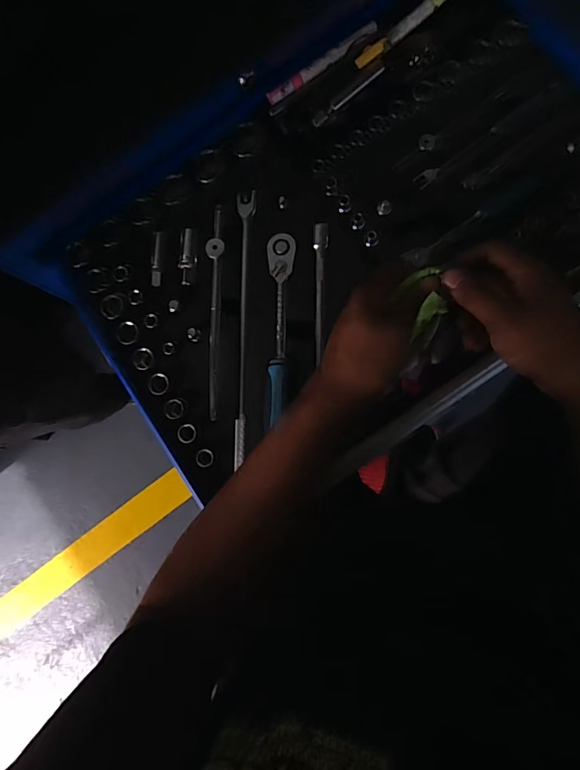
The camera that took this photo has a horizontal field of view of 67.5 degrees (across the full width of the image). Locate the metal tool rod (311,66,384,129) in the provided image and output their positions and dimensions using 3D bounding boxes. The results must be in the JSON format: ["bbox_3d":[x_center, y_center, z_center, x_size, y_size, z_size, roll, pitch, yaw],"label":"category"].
[{"bbox_3d":[0.065,-0.319,0.481,0.093,0.007,0.011,-35,84,2],"label":"metal tool rod"}]

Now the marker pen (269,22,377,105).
[{"bbox_3d":[0.035,-0.360,0.484,0.138,0.010,0.014,-33,84,3],"label":"marker pen"}]

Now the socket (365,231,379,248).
[{"bbox_3d":[0.089,-0.158,0.469,0.015,0.014,0.016,0,86,5],"label":"socket"}]

